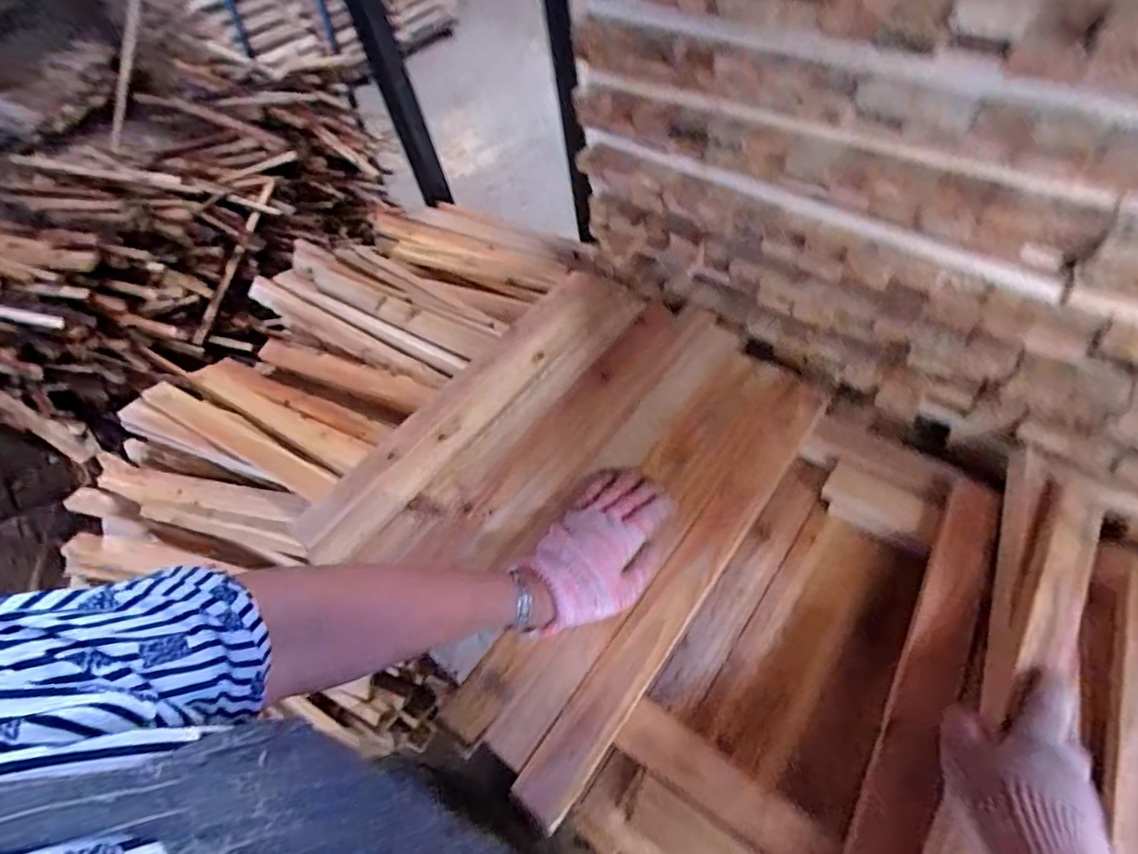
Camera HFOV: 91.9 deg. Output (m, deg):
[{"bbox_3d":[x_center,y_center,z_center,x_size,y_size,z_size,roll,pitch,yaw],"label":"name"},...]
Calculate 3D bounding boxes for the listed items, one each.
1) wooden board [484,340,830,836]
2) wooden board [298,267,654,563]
[{"bbox_3d":[0.094,0.105,0.531,0.115,0.024,0.483,29,60,25],"label":"wooden board"},{"bbox_3d":[-0.104,-0.036,0.653,0.111,0.013,0.483,32,62,26],"label":"wooden board"}]

